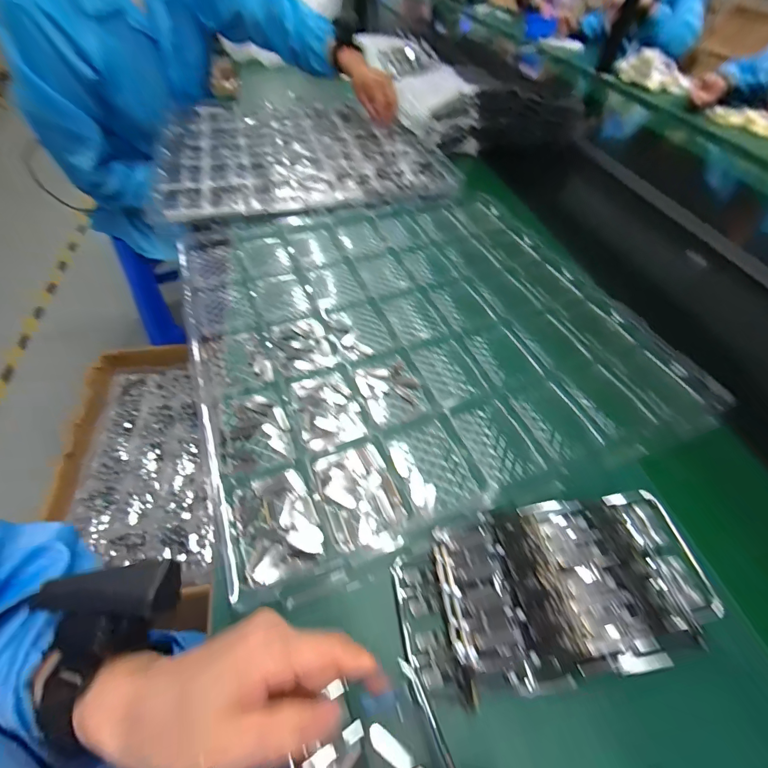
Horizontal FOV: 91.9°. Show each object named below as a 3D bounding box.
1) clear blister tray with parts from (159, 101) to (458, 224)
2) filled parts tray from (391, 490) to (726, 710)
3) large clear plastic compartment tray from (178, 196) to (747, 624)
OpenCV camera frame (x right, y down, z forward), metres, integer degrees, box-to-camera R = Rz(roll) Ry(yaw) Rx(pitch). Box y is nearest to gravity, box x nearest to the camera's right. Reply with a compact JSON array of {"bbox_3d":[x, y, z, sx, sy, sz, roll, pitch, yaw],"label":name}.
[{"bbox_3d":[-0.169,-0.469,0.736,0.484,0.026,0.503,-11,53,-12],"label":"clear blister tray with parts"},{"bbox_3d":[0.118,0.147,0.267,0.215,0.048,0.110,-7,52,-9],"label":"filled parts tray"},{"bbox_3d":[0.043,-0.087,0.454,0.512,0.026,0.489,-15,54,-15],"label":"large clear plastic compartment tray"}]

